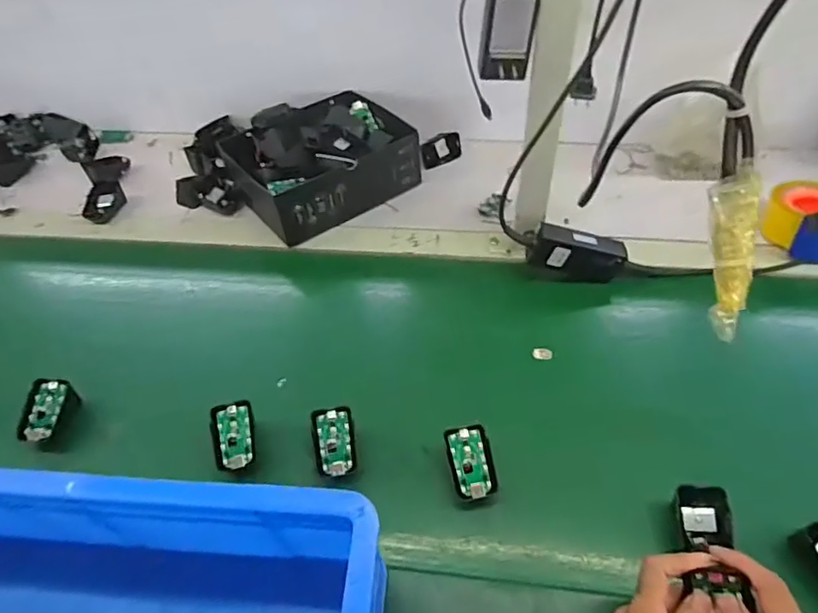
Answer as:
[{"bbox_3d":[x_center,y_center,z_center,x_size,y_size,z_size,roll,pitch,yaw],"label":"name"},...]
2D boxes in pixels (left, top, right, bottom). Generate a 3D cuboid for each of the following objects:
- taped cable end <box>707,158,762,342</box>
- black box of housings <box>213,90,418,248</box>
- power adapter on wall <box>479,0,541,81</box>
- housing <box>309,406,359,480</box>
[{"bbox_3d":[0.138,-0.022,0.237,0.015,0.075,0.010,-6,17,0],"label":"taped cable end"},{"bbox_3d":[-0.128,-0.227,0.830,0.252,0.090,0.211,-29,53,-18],"label":"black box of housings"},{"bbox_3d":[0.095,-0.265,0.525,0.047,0.085,0.037,1,39,-6],"label":"power adapter on wall"},{"bbox_3d":[-0.075,0.136,0.557,0.041,0.011,0.068,-10,65,-7],"label":"housing"}]

